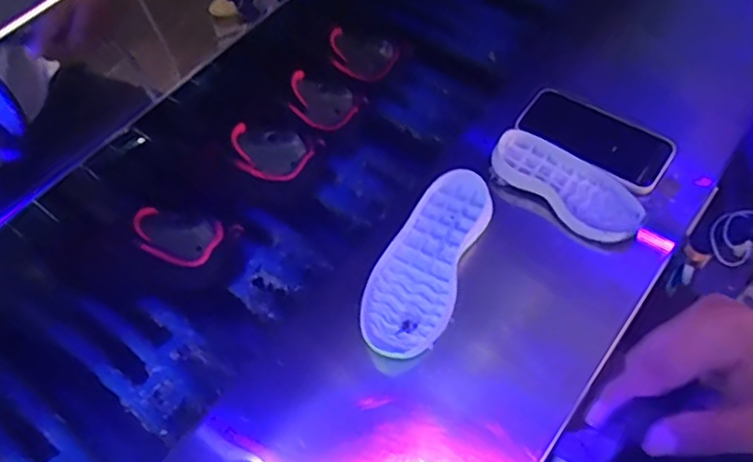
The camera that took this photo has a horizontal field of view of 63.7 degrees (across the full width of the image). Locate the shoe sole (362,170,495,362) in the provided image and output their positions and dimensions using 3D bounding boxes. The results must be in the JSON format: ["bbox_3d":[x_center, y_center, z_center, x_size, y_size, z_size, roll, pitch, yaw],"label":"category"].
[{"bbox_3d":[0.047,0.024,0.566,0.078,0.028,0.196,22,69,10],"label":"shoe sole"}]

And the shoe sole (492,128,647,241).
[{"bbox_3d":[0.186,-0.049,0.595,0.154,0.026,0.070,38,72,15],"label":"shoe sole"}]

